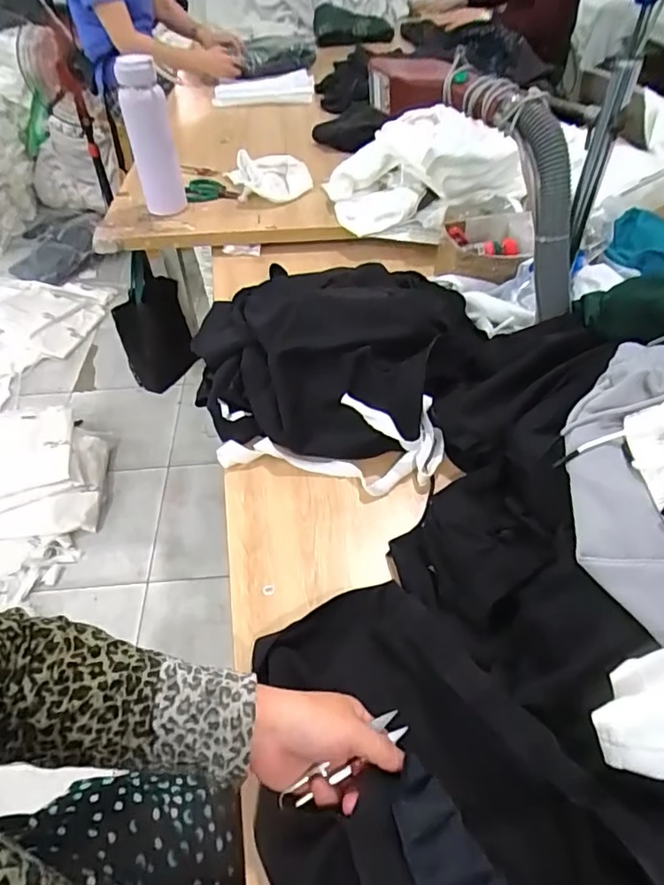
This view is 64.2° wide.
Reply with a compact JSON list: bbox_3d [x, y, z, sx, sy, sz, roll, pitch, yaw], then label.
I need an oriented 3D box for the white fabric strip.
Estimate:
[{"bbox_3d":[-0.003,-0.002,0.651,0.281,0.060,0.116,1,46,3],"label":"white fabric strip"}]

